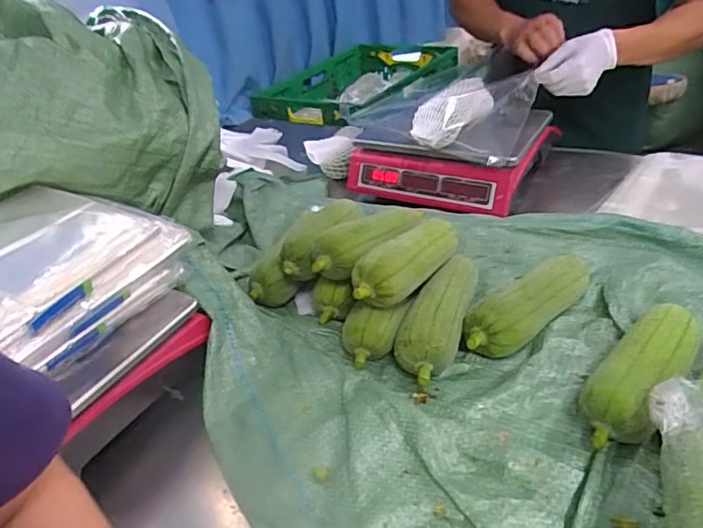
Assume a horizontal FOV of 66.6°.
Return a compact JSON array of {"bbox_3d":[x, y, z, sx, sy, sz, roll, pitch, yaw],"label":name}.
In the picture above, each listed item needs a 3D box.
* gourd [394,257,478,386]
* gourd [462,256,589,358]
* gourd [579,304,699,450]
[{"bbox_3d":[0.105,0.057,0.640,0.065,0.057,0.194,7,36,21],"label":"gourd"},{"bbox_3d":[0.209,0.044,0.625,0.194,0.055,0.064,-27,38,-26],"label":"gourd"},{"bbox_3d":[0.286,0.103,0.523,0.066,0.060,0.189,23,45,38],"label":"gourd"}]

